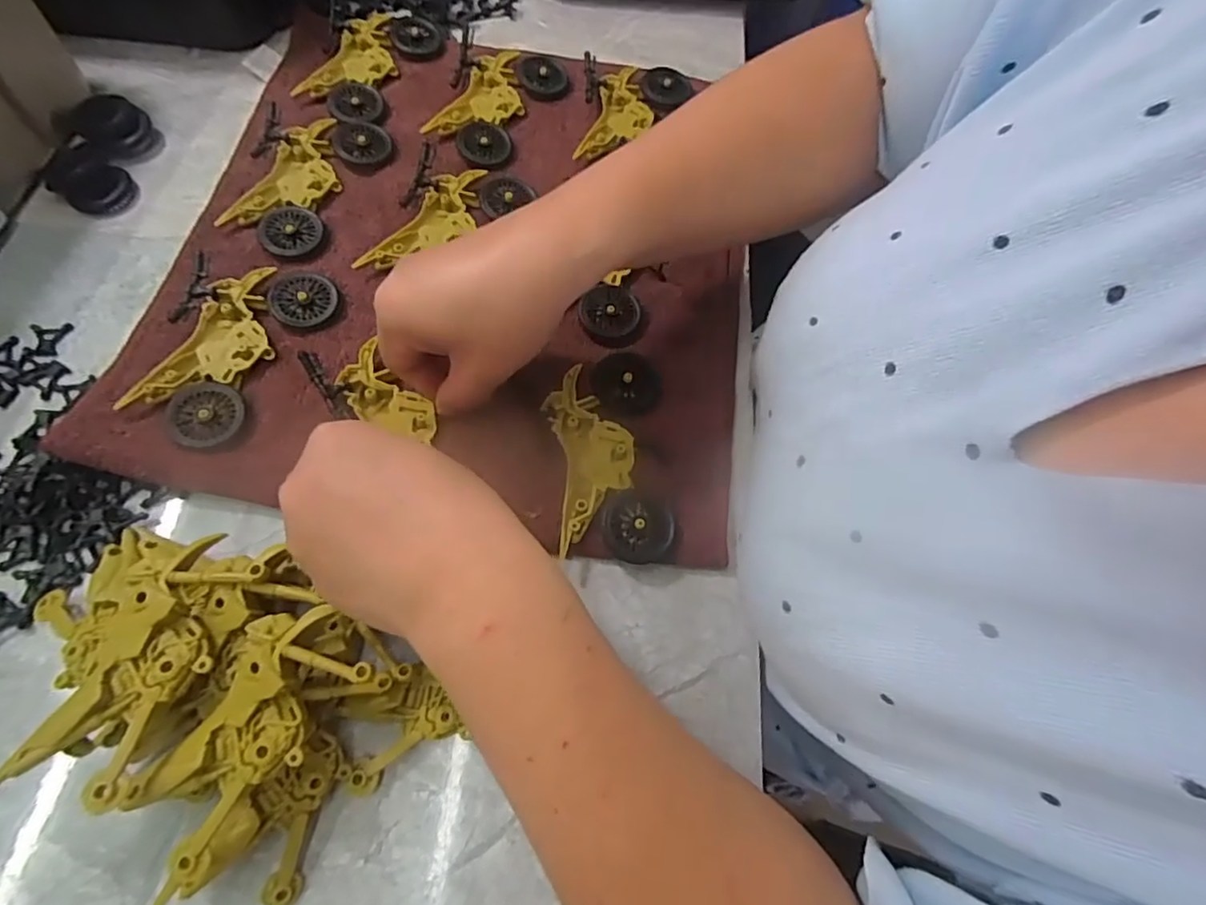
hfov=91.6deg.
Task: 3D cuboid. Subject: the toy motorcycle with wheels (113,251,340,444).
[{"bbox_3d":[-0.202,-0.057,0.322,0.073,0.017,0.112,11,65,1],"label":"toy motorcycle with wheels"}]

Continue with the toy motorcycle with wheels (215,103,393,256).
[{"bbox_3d":[-0.196,-0.178,0.378,0.074,0.016,0.113,21,66,5],"label":"toy motorcycle with wheels"}]

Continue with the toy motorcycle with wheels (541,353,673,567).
[{"bbox_3d":[0.003,-0.001,0.314,0.060,0.012,0.115,0,66,-4],"label":"toy motorcycle with wheels"}]

